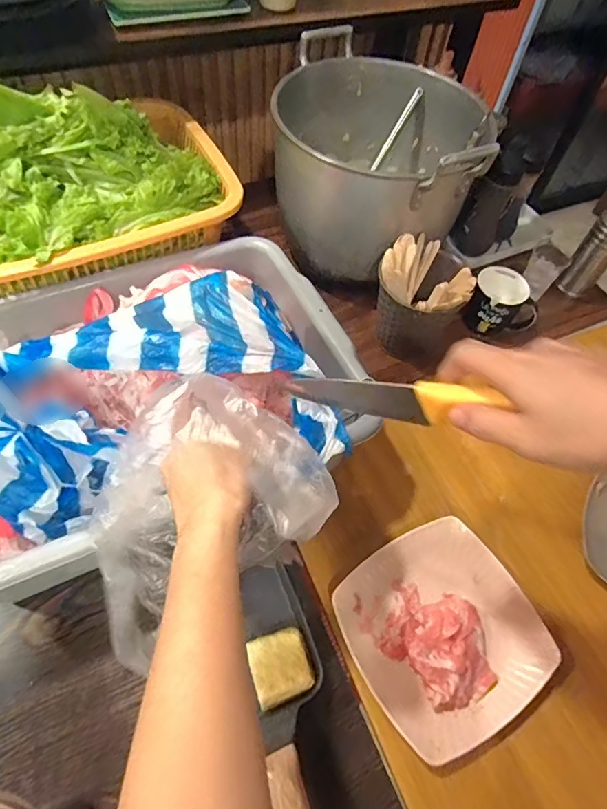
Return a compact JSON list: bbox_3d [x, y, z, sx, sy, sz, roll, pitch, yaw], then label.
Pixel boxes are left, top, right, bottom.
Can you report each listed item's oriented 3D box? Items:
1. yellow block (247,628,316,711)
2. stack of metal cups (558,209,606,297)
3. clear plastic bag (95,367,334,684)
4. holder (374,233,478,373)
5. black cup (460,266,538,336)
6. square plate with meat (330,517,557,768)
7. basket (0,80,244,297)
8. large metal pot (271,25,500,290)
[{"bbox_3d":[-0.023,0.284,0.515,0.058,0.028,0.064,-15,61,-13],"label":"yellow block"},{"bbox_3d":[0.518,-0.264,0.839,0.062,0.149,0.052,36,63,17],"label":"stack of metal cups"},{"bbox_3d":[-0.085,0.085,0.398,0.195,0.160,0.149,-23,63,-17],"label":"clear plastic bag"},{"bbox_3d":[0.182,-0.152,0.752,0.143,0.180,0.123,23,60,10],"label":"holder"},{"bbox_3d":[0.333,-0.163,0.799,0.114,0.093,0.083,32,62,14],"label":"black cup"},{"bbox_3d":[0.161,0.255,0.544,0.211,0.035,0.208,-29,65,-20],"label":"square plate with meat"},{"bbox_3d":[-0.369,-0.318,0.637,0.525,0.160,0.325,-20,62,-16],"label":"basket"},{"bbox_3d":[0.107,-0.403,0.776,0.316,0.227,0.342,2,59,-3],"label":"large metal pot"}]

